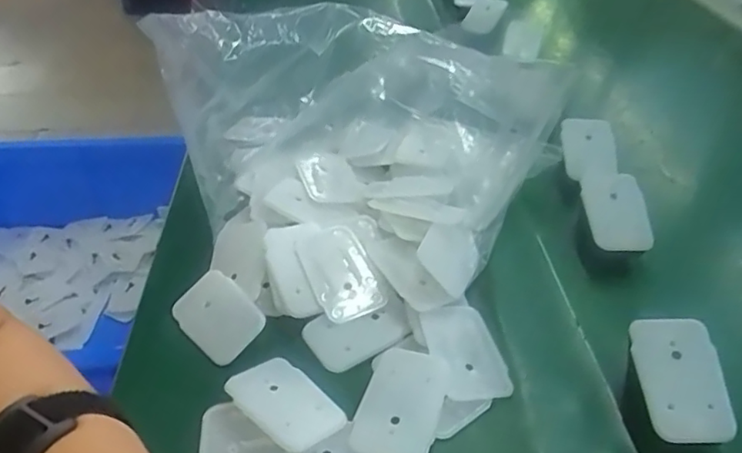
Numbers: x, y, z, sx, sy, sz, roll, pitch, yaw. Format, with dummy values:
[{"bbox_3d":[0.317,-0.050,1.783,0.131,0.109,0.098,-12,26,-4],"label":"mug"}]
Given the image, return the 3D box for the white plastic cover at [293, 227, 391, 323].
[{"bbox_3d":[-0.022,0.030,0.411,0.043,0.006,0.071,-21,65,-16],"label":"white plastic cover"}]

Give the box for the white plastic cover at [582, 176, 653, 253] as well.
[{"bbox_3d":[0.183,-0.010,0.447,0.040,0.060,0.007,-16,1,34],"label":"white plastic cover"}]

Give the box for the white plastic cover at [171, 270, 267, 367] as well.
[{"bbox_3d":[-0.102,0.060,0.403,0.068,0.007,0.044,32,73,33],"label":"white plastic cover"}]

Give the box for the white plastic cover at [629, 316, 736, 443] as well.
[{"bbox_3d":[0.167,0.082,0.323,0.040,0.007,0.065,-10,63,14],"label":"white plastic cover"}]

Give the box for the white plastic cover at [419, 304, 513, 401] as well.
[{"bbox_3d":[0.056,0.075,0.364,0.041,0.006,0.065,-3,44,-18],"label":"white plastic cover"}]

